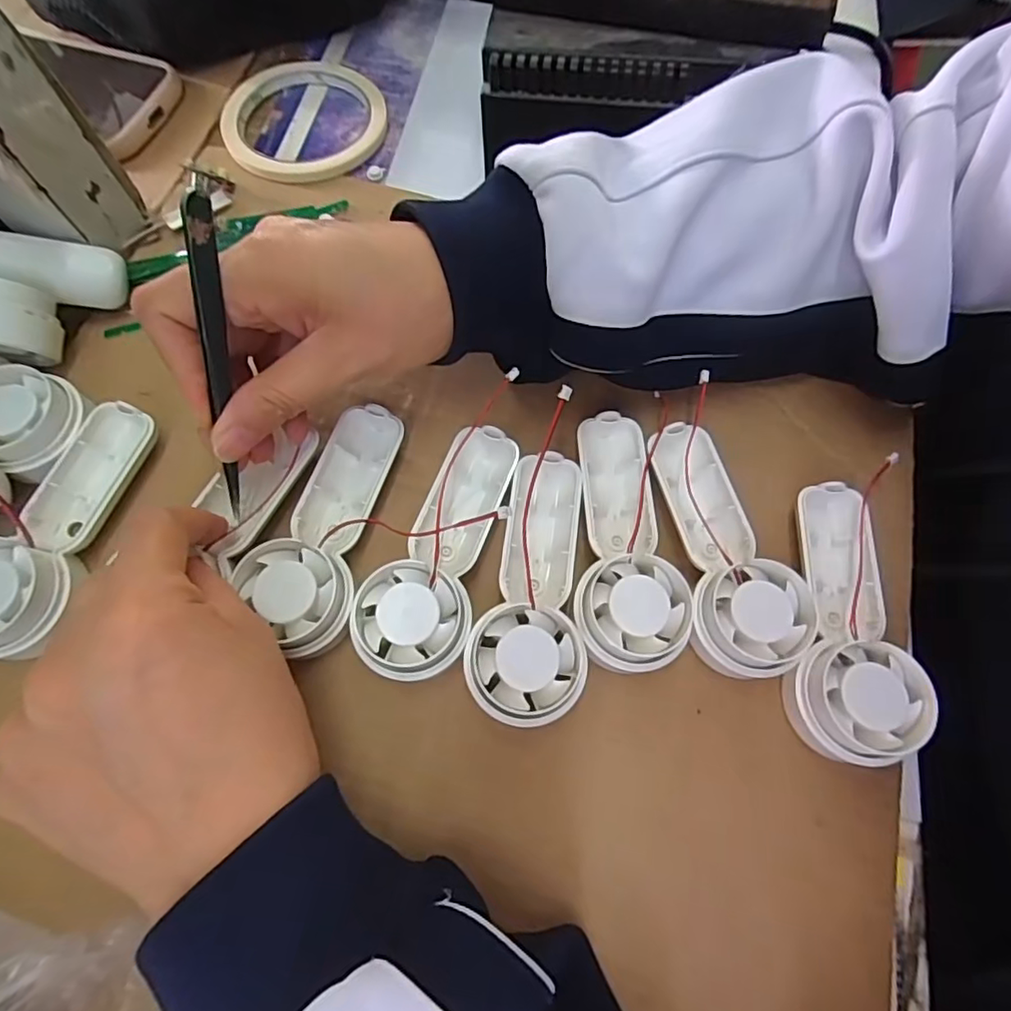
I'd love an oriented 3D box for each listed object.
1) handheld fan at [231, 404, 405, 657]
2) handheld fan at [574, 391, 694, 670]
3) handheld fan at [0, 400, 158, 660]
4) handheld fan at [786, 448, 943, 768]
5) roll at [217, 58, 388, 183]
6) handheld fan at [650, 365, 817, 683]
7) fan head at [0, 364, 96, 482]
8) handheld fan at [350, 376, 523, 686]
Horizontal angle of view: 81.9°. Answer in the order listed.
[{"bbox_3d":[-0.077,0.006,0.248,0.043,0.026,0.106,13,70,3],"label":"handheld fan"},{"bbox_3d":[0.053,0.013,0.251,0.043,0.024,0.110,4,70,0],"label":"handheld fan"},{"bbox_3d":[-0.186,0.007,0.242,0.041,0.029,0.108,14,70,3],"label":"handheld fan"},{"bbox_3d":[0.144,0.038,0.242,0.042,0.029,0.126,13,70,3],"label":"handheld fan"},{"bbox_3d":[-0.119,-0.232,0.346,0.094,0.012,0.101,1,70,-1],"label":"roll"},{"bbox_3d":[0.093,0.009,0.253,0.045,0.026,0.123,-6,70,-4],"label":"handheld fan"},{"bbox_3d":[-0.209,-0.038,0.256,0.047,0.024,0.043,1,70,-1],"label":"fan head"},{"bbox_3d":[-0.028,0.013,0.247,0.043,0.026,0.117,14,70,4],"label":"handheld fan"}]

